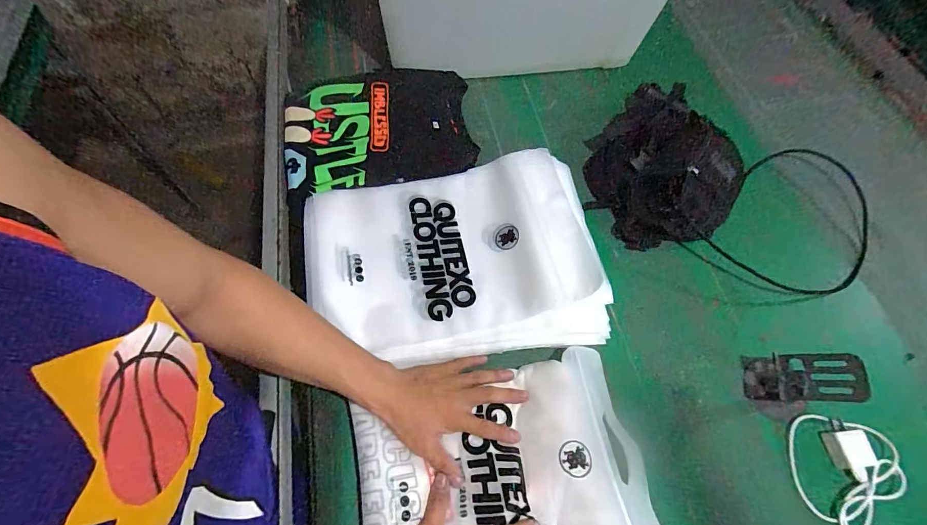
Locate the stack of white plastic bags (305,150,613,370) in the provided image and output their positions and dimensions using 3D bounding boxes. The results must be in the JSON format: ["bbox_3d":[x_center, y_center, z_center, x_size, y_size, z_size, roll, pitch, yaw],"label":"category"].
[{"bbox_3d":[-0.017,-0.013,0.561,0.388,0.050,0.282,-7,62,-7],"label":"stack of white plastic bags"}]

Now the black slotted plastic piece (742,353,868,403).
[{"bbox_3d":[0.426,0.142,0.513,0.069,0.103,0.071,13,61,3],"label":"black slotted plastic piece"}]

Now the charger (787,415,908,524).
[{"bbox_3d":[0.448,0.333,0.458,0.119,0.023,0.306,16,61,5],"label":"charger"}]

